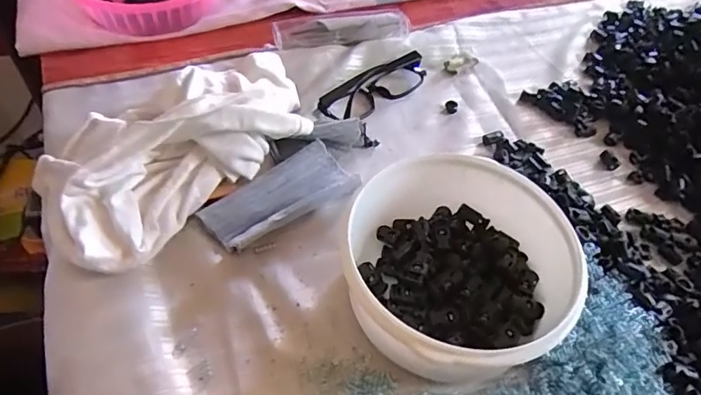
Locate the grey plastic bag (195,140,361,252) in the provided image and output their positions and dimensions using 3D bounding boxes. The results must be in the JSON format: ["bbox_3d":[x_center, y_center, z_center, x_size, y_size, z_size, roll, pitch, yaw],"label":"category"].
[{"bbox_3d":[-0.058,-0.001,0.431,0.128,0.021,0.052,-27,57,-24],"label":"grey plastic bag"}]

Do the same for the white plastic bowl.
[{"bbox_3d":[0.076,0.051,0.362,0.145,0.071,0.153,2,50,-3],"label":"white plastic bowl"}]

